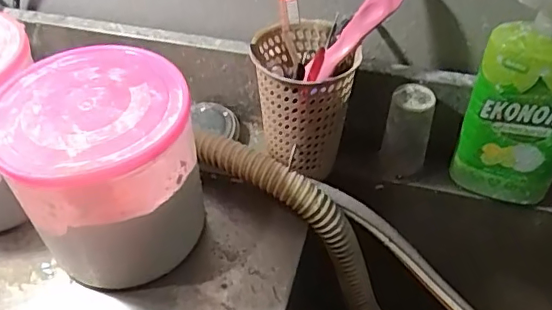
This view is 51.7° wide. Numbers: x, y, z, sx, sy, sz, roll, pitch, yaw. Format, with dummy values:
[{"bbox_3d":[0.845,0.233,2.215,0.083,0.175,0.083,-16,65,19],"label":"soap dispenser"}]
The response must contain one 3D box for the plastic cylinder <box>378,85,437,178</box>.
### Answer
[{"bbox_3d":[0.132,-0.021,0.576,0.045,0.092,0.037,8,46,8],"label":"plastic cylinder"}]

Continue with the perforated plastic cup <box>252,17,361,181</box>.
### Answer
[{"bbox_3d":[0.029,-0.045,0.569,0.093,0.146,0.092,0,45,0],"label":"perforated plastic cup"}]

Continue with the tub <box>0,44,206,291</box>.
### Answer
[{"bbox_3d":[-0.145,0.022,0.501,0.149,0.170,0.144,0,45,0],"label":"tub"}]

